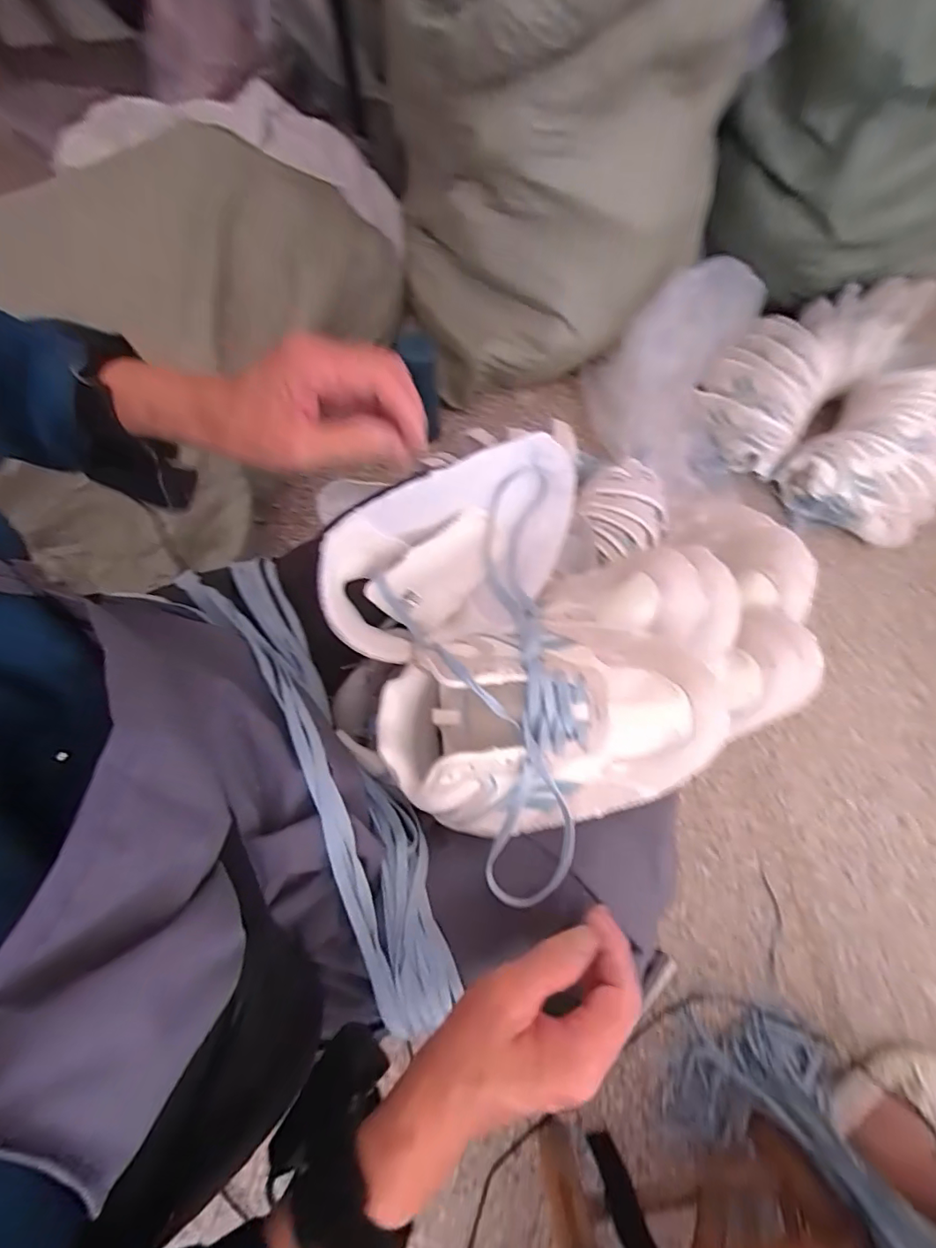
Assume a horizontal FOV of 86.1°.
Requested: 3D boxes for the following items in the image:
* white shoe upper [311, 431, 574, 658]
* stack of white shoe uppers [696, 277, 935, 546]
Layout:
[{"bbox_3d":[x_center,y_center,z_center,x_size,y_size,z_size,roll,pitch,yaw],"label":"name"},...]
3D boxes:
[{"bbox_3d":[-0.006,-0.051,0.432,0.230,0.121,0.109,-24,74,-7],"label":"white shoe upper"},{"bbox_3d":[0.713,-0.400,0.953,0.423,0.174,0.468,-42,77,-12],"label":"stack of white shoe uppers"}]

